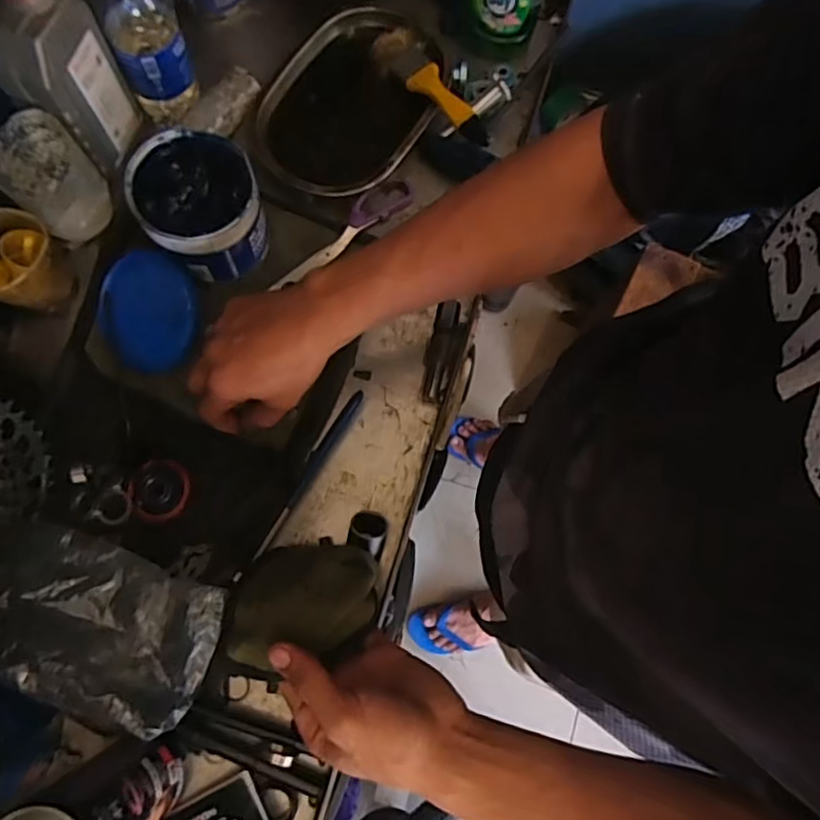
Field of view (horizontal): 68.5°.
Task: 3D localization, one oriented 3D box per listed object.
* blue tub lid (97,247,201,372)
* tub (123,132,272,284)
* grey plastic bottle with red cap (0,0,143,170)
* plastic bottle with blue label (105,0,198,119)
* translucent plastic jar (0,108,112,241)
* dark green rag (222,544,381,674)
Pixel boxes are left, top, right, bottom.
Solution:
[{"bbox_3d":[-0.230,-0.086,0.526,0.088,0.012,0.097,25,93,0],"label":"blue tub lid"},{"bbox_3d":[-0.178,-0.173,0.522,0.097,0.076,0.102,-21,79,-6],"label":"tub"},{"bbox_3d":[-0.283,-0.279,0.491,0.048,0.159,0.080,23,77,4],"label":"grey plastic bottle with red cap"},{"bbox_3d":[-0.229,-0.328,0.520,0.058,0.155,0.052,-13,78,-5],"label":"plastic bottle with blue label"},{"bbox_3d":[-0.304,-0.196,0.519,0.065,0.087,0.069,0,77,-2],"label":"translucent plastic jar"},{"bbox_3d":[-0.074,0.136,0.421,0.101,0.060,0.073,-4,77,-3],"label":"dark green rag"}]

